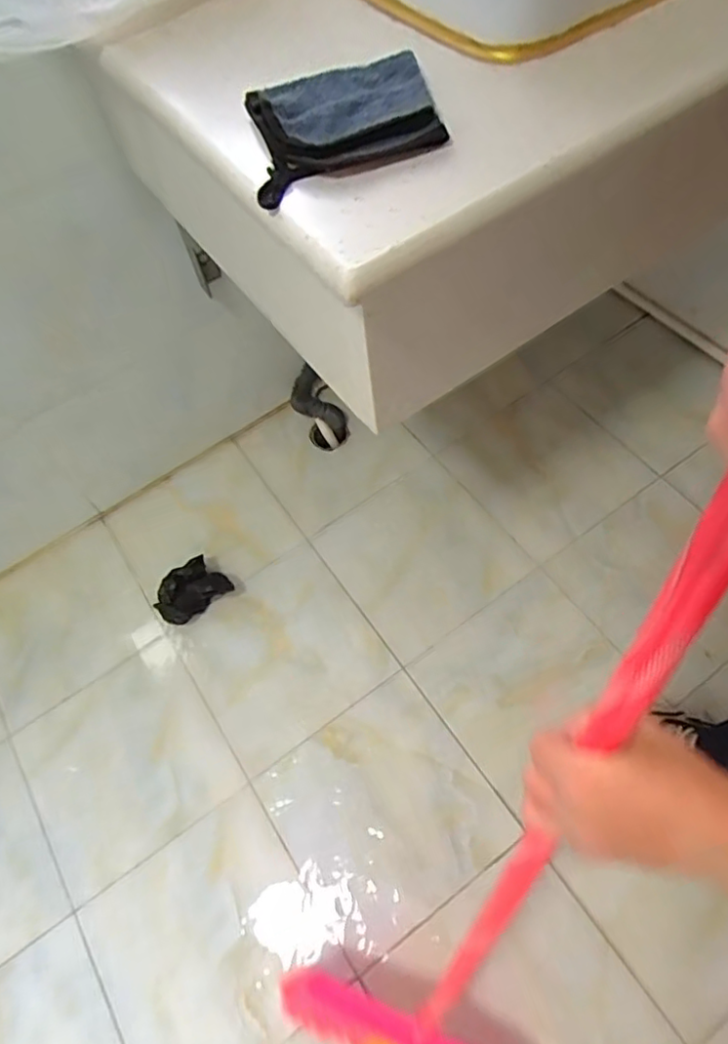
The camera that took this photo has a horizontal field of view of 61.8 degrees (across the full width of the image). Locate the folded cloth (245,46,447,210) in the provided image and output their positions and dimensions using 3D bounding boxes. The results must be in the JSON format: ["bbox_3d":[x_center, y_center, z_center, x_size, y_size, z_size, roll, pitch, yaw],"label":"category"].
[{"bbox_3d":[-0.020,-0.281,0.424,0.146,0.016,0.107,-24,62,-8],"label":"folded cloth"}]

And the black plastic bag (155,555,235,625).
[{"bbox_3d":[-0.308,0.125,1.083,0.124,0.075,0.089,-39,65,-15],"label":"black plastic bag"}]

